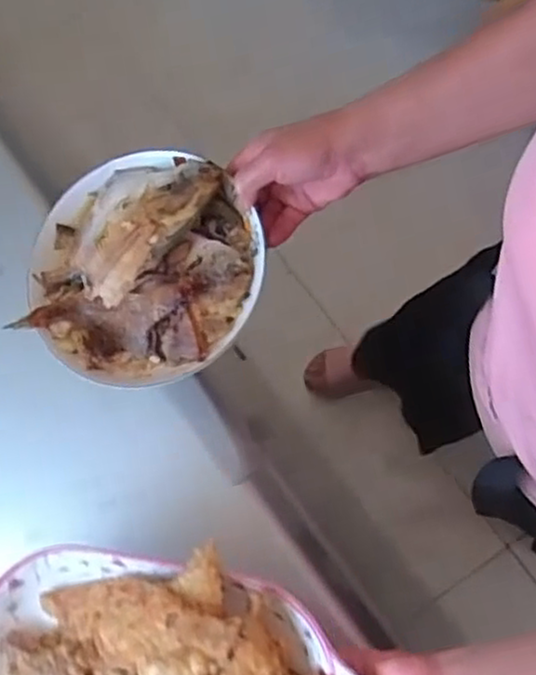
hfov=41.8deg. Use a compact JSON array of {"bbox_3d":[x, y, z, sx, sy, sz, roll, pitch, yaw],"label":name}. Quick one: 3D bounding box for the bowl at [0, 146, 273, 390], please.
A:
[{"bbox_3d":[-0.104,-0.059,0.590,0.202,0.075,0.202,-4,75,13],"label":"bowl"}]

